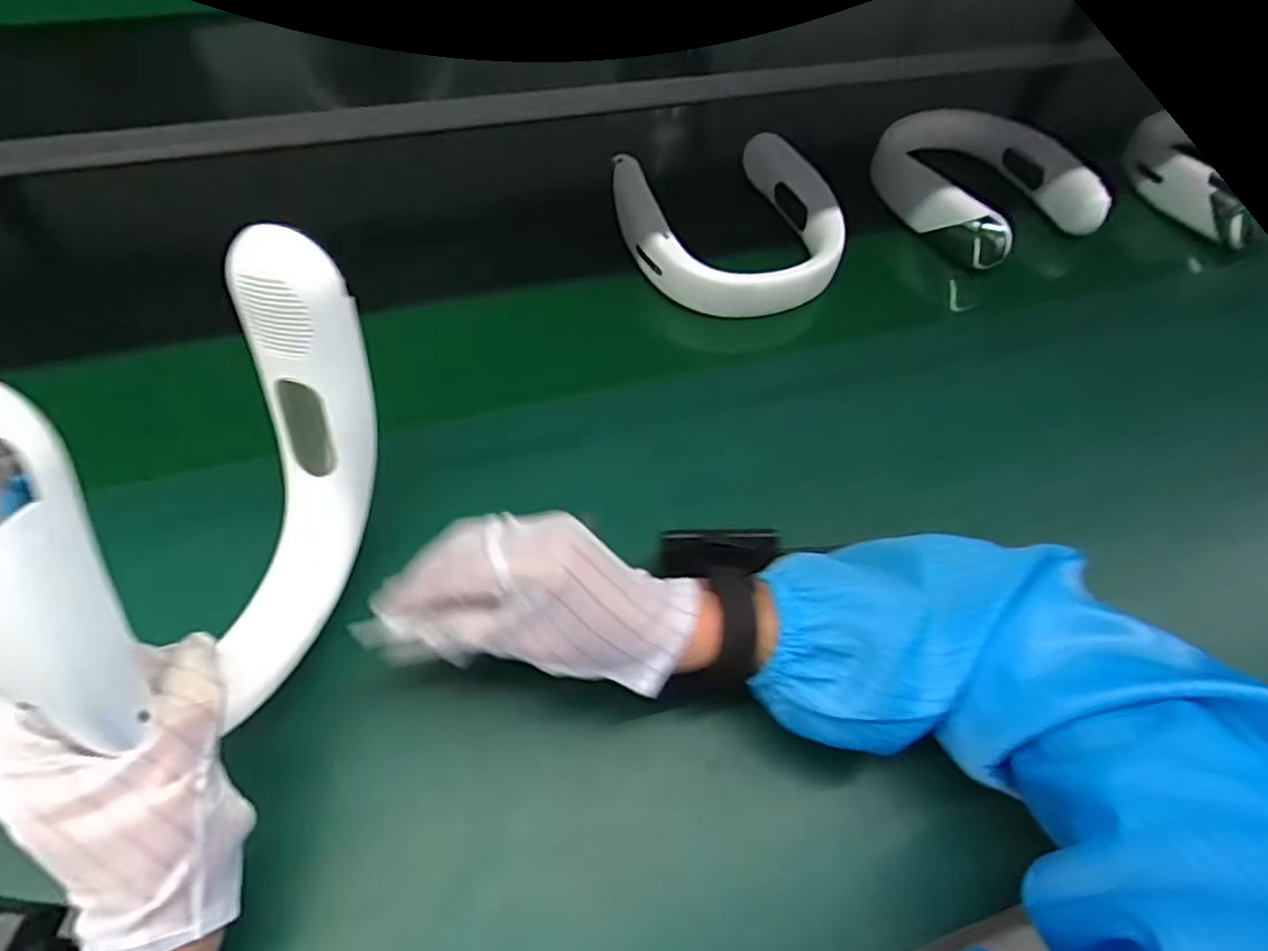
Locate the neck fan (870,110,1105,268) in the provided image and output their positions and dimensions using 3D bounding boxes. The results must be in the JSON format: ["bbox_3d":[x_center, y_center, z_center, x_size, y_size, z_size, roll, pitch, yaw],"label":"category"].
[{"bbox_3d":[0.323,-0.276,0.663,0.149,0.065,0.191,-17,59,-16],"label":"neck fan"}]

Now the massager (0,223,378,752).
[{"bbox_3d":[-0.179,0.023,0.303,0.043,0.217,0.209,12,37,4],"label":"massager"}]

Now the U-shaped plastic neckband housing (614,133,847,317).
[{"bbox_3d":[0.084,-0.220,0.607,0.177,0.047,0.191,-11,58,-12],"label":"U-shaped plastic neckband housing"}]

